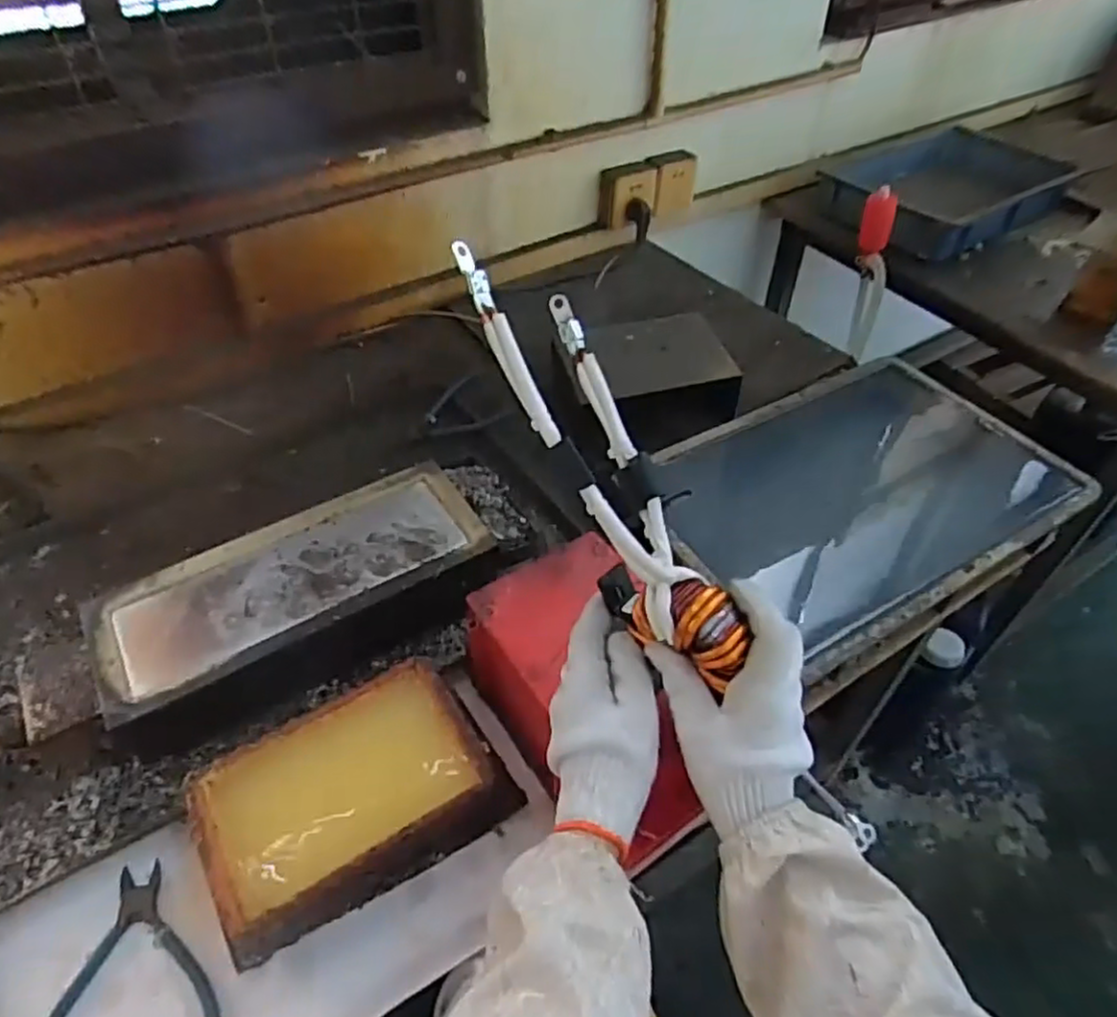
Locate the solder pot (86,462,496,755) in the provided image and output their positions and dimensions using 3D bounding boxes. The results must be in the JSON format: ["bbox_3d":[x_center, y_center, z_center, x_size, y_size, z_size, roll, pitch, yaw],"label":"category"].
[{"bbox_3d":[-0.234,0.088,0.670,0.336,0.088,0.154,-25,51,-22],"label":"solder pot"}]

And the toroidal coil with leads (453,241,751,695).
[{"bbox_3d":[0.027,-0.029,0.471,0.086,0.088,0.297,-33,95,-28],"label":"toroidal coil with leads"}]

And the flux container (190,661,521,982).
[{"bbox_3d":[-0.158,0.222,0.560,0.213,0.066,0.138,-26,51,-23],"label":"flux container"}]

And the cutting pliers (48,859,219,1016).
[{"bbox_3d":[-0.299,0.320,0.503,0.122,0.005,0.131,-11,47,-11],"label":"cutting pliers"}]

